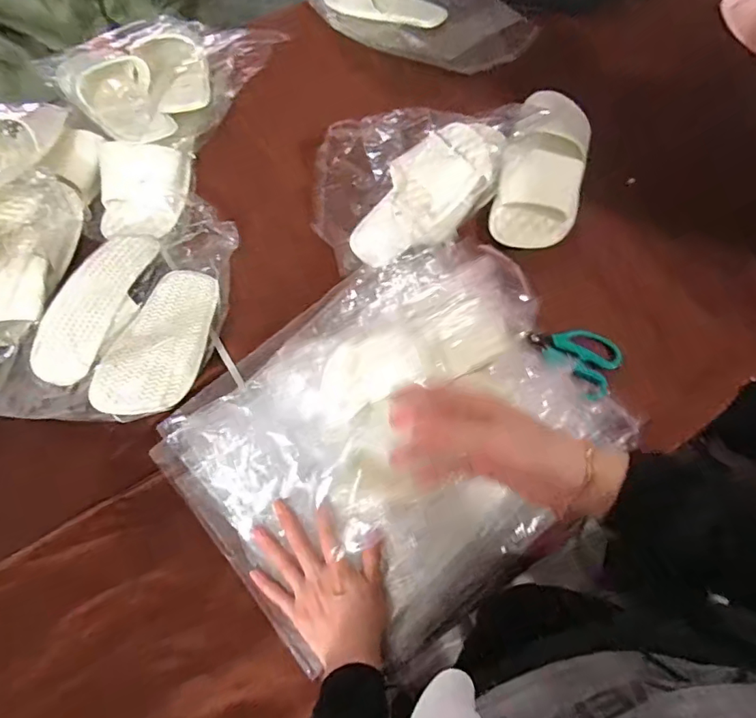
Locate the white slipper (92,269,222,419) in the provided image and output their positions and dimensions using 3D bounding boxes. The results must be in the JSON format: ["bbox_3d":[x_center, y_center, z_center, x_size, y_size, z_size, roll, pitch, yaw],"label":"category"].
[{"bbox_3d":[-0.257,-0.023,0.609,0.098,0.030,0.229,4,47,2],"label":"white slipper"}]

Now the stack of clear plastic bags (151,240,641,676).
[{"bbox_3d":[0.026,0.083,0.569,0.451,0.047,0.353,-37,81,-13],"label":"stack of clear plastic bags"}]

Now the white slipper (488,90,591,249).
[{"bbox_3d":[0.242,-0.288,0.720,0.115,0.066,0.288,18,67,8],"label":"white slipper"}]

